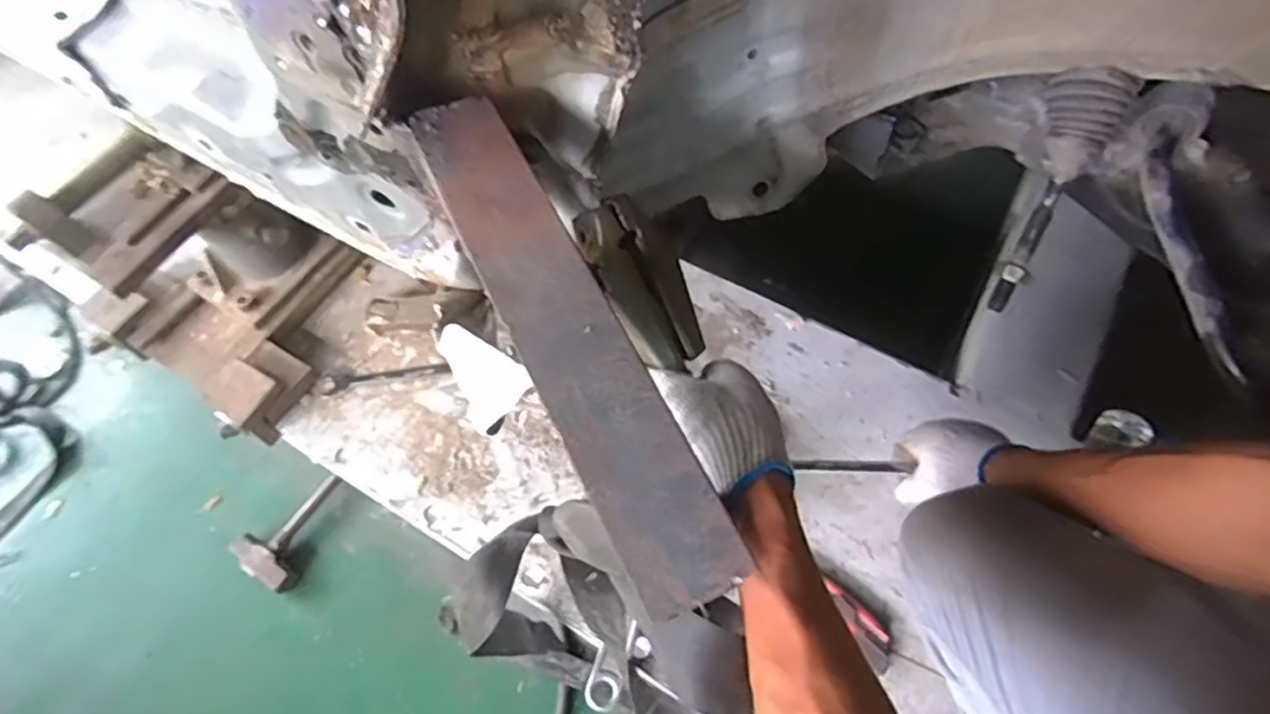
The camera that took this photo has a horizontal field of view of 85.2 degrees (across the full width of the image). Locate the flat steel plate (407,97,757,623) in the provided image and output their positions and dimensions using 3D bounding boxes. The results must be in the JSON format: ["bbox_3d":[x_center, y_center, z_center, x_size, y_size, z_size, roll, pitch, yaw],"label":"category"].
[{"bbox_3d":[-0.036,-0.019,0.323,0.046,0.009,0.279,-28,69,-4],"label":"flat steel plate"}]

